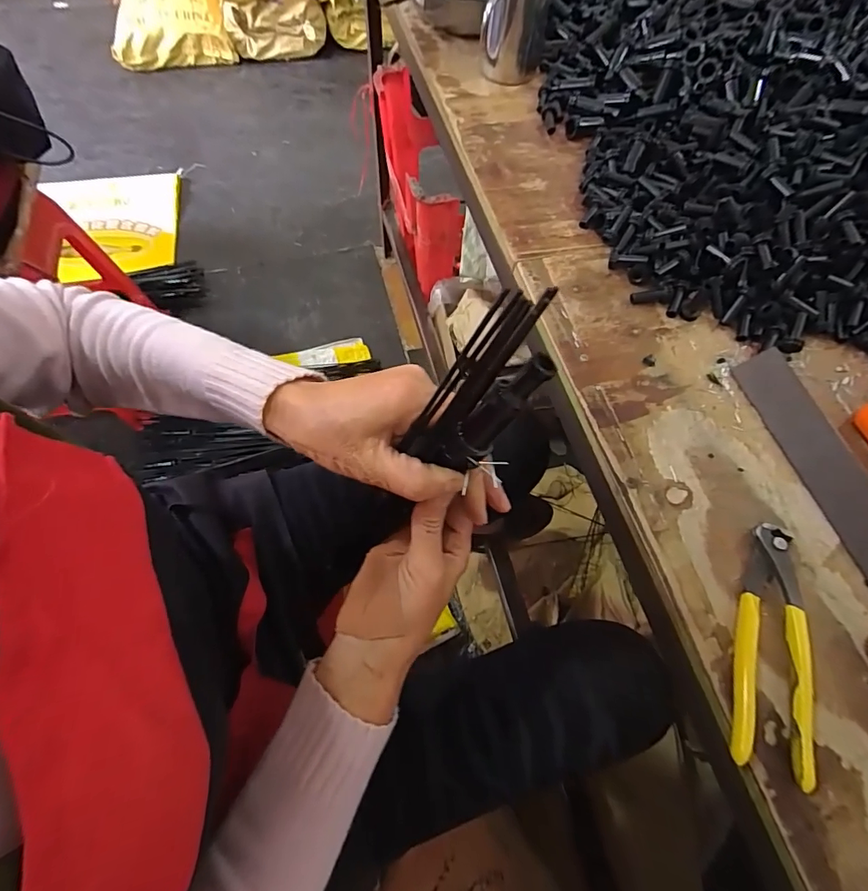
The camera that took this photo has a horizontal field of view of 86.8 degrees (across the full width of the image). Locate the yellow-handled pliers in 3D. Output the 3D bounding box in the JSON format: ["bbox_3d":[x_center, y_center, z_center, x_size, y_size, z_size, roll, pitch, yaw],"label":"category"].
[{"bbox_3d":[0.239,0.137,0.323,0.049,0.014,0.165,19,65,7],"label":"yellow-handled pliers"}]

